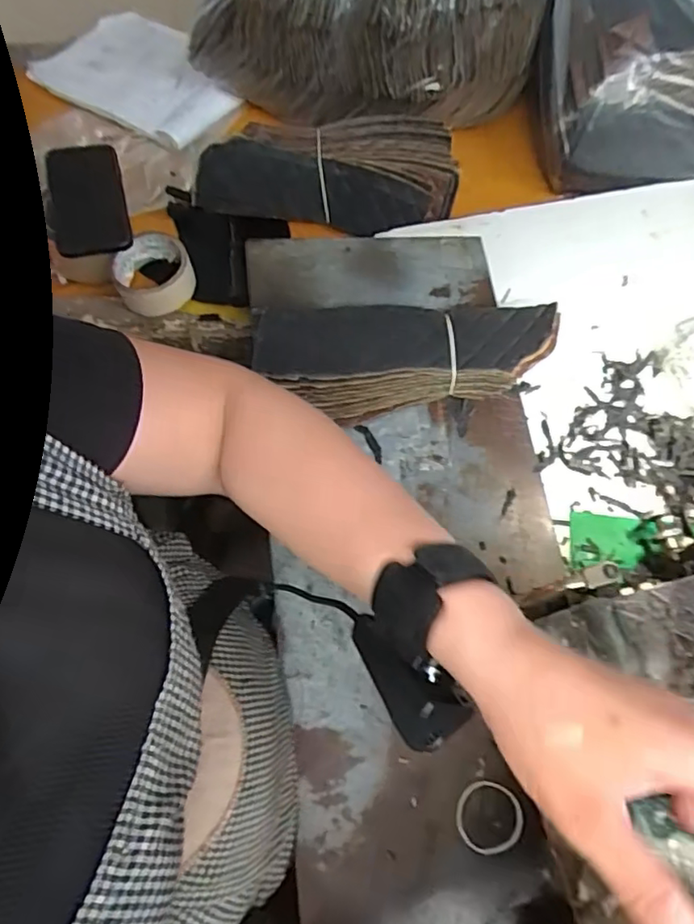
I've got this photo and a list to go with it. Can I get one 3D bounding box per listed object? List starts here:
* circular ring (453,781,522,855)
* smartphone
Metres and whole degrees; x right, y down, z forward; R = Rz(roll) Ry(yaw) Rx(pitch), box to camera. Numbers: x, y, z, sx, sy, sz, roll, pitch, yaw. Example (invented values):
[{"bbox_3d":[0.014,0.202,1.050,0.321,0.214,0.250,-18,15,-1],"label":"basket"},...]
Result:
[{"bbox_3d":[0.106,0.265,0.448,0.051,0.004,0.047,0,67,-1],"label":"circular ring"},{"bbox_3d":[-0.280,-0.284,0.651,0.074,0.011,0.128,-9,84,-15],"label":"smartphone"}]

